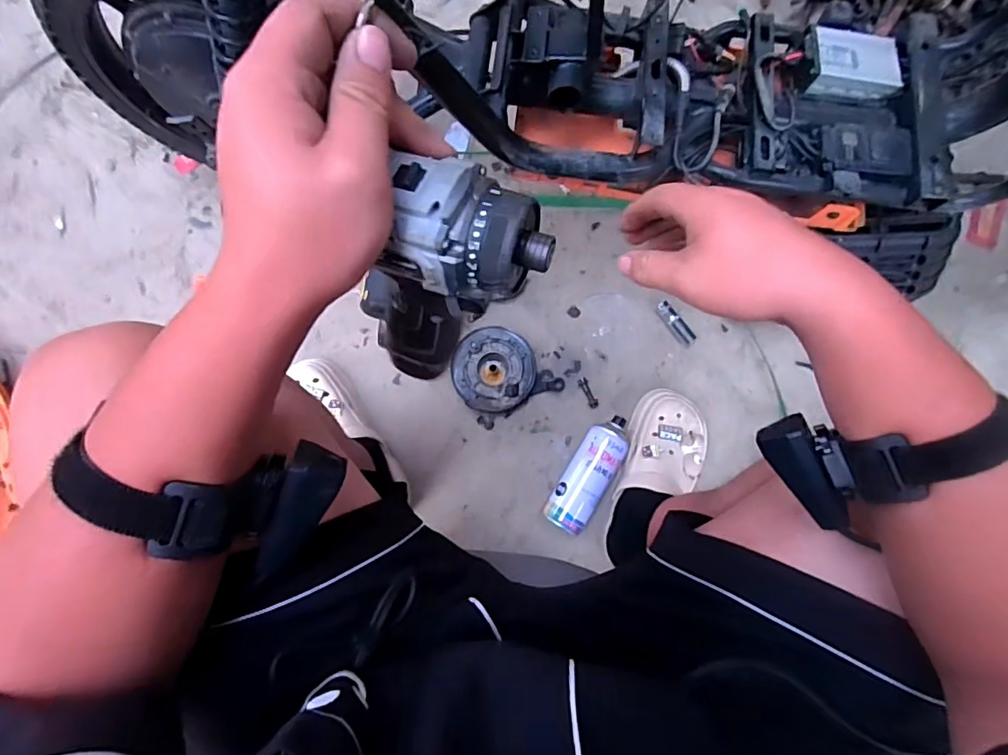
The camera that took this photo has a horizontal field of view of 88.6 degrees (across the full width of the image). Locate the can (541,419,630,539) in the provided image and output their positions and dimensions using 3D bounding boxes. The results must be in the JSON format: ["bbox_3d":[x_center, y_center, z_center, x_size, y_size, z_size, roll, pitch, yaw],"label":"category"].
[{"bbox_3d":[0.131,0.143,0.780,0.075,0.066,0.185,30,84,1],"label":"can"}]

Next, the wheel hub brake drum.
[{"bbox_3d":[-0.005,-0.008,0.808,0.143,0.043,0.145,-34,84,-4],"label":"wheel hub brake drum"}]

